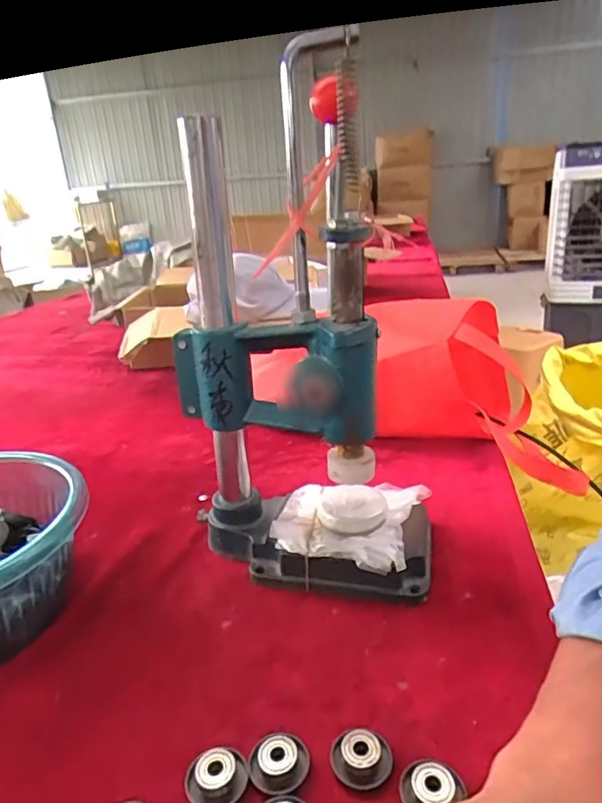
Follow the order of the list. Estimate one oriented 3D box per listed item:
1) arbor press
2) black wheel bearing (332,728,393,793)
[{"bbox_3d":[0.004,-0.043,0.417,0.205,0.375,0.120,4,22,14],"label":"arbor press"},{"bbox_3d":[0.034,0.195,0.299,0.032,0.010,0.036,3,22,12],"label":"black wheel bearing"}]

